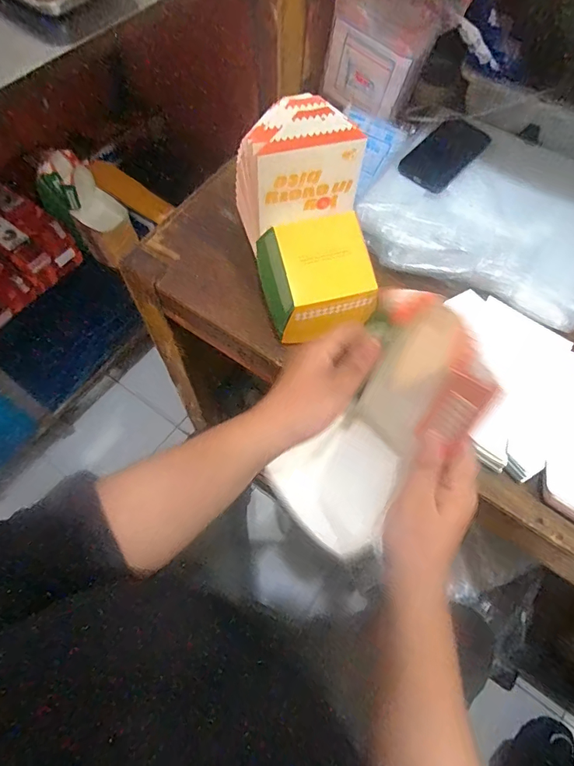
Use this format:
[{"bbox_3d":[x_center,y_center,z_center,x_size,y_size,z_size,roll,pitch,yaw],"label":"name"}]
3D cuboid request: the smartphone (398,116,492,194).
[{"bbox_3d":[0.229,-0.331,0.628,0.072,0.004,0.137,43,77,10],"label":"smartphone"}]

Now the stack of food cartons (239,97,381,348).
[{"bbox_3d":[0.025,-0.159,0.451,0.125,0.172,0.160,-9,64,-6],"label":"stack of food cartons"}]

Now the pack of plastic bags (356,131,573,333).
[{"bbox_3d":[0.280,-0.230,0.588,0.313,0.033,0.278,25,66,10],"label":"pack of plastic bags"}]

